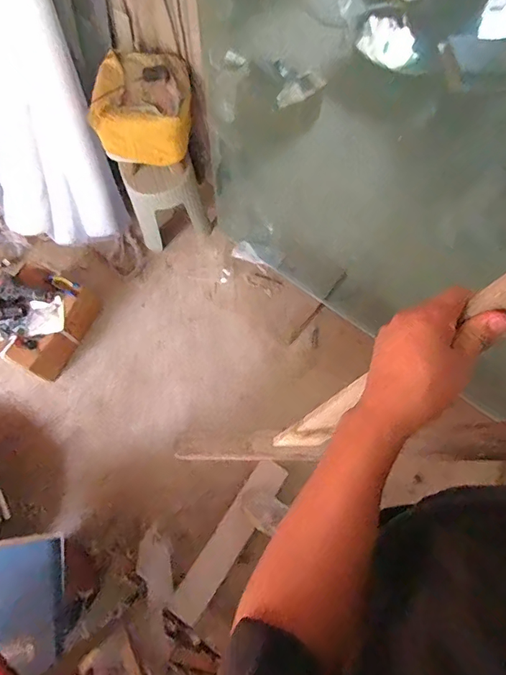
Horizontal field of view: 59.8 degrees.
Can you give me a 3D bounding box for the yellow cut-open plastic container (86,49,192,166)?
[{"bbox_3d":[-0.345,-0.736,1.389,0.291,0.167,0.296,0,70,2],"label":"yellow cut-open plastic container"}]

